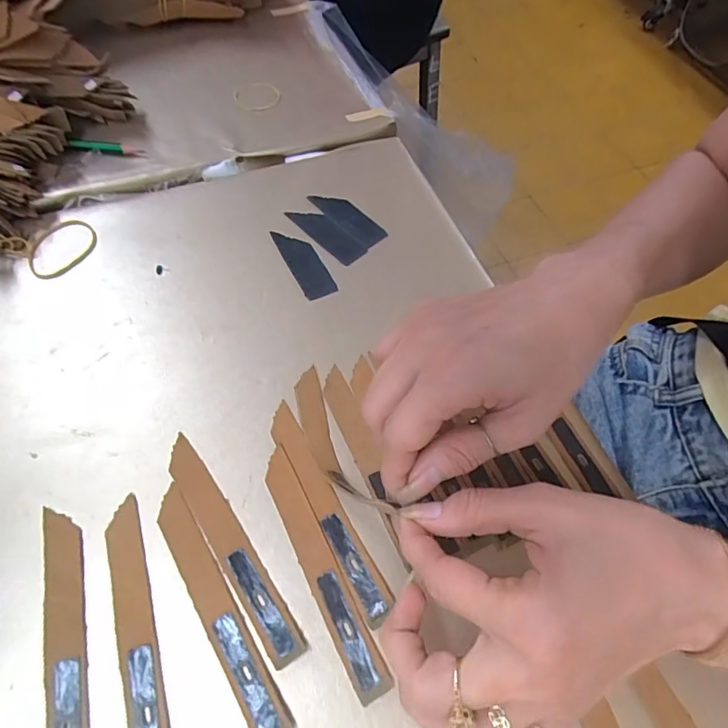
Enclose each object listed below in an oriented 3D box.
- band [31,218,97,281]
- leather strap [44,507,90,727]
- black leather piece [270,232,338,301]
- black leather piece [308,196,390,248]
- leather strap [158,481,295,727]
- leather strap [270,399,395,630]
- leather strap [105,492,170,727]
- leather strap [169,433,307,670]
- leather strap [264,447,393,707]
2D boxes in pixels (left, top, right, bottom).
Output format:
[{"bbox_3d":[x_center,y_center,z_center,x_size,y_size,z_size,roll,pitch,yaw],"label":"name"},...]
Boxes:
[{"bbox_3d":[-0.208,-0.079,0.347,0.041,0.005,0.051,32,62,14],"label":"band"},{"bbox_3d":[-0.135,0.126,0.227,0.016,0.004,0.125,-14,62,-12],"label":"leather strap"},{"bbox_3d":[-0.042,-0.072,0.351,0.022,0.004,0.063,-24,64,-17],"label":"black leather piece"},{"bbox_3d":[-0.012,-0.110,0.374,0.023,0.004,0.063,-38,69,-23],"label":"black leather piece"},{"bbox_3d":[-0.070,0.114,0.240,0.017,0.004,0.124,-28,65,-19],"label":"leather strap"},{"bbox_3d":[-0.021,0.074,0.266,0.016,0.006,0.123,-25,64,-18],"label":"leather strap"},{"bbox_3d":[-0.105,0.123,0.231,0.016,0.004,0.125,-16,62,-13],"label":"leather strap"},{"bbox_3d":[-0.068,0.089,0.255,0.017,0.004,0.124,-30,66,-20],"label":"leather strap"},{"bbox_3d":[-0.023,0.100,0.252,0.018,0.004,0.123,-23,64,-17],"label":"leather strap"}]

